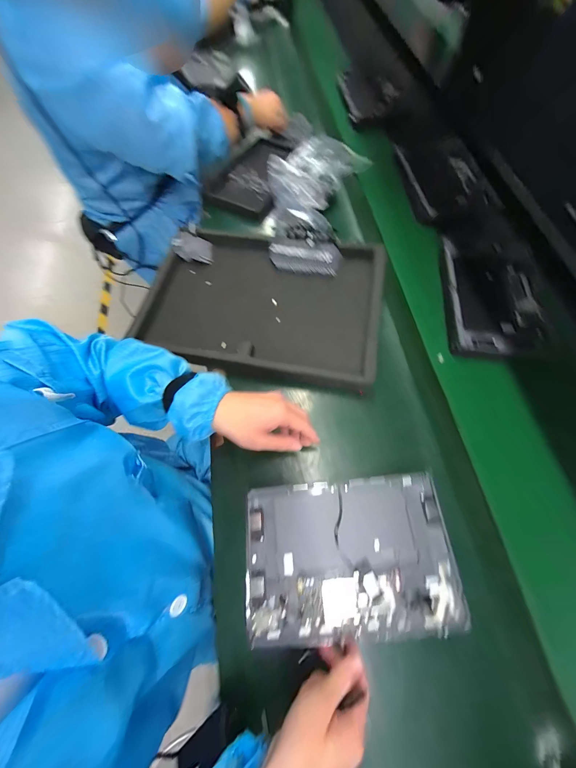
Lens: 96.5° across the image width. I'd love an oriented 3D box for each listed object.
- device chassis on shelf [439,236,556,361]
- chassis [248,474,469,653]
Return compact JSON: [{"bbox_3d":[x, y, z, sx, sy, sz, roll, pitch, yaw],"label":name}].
[{"bbox_3d":[0.384,-0.162,0.484,0.173,0.021,0.260,7,69,2],"label":"device chassis on shelf"},{"bbox_3d":[0.076,0.216,0.327,0.256,0.016,0.171,-5,67,-1],"label":"chassis"}]

